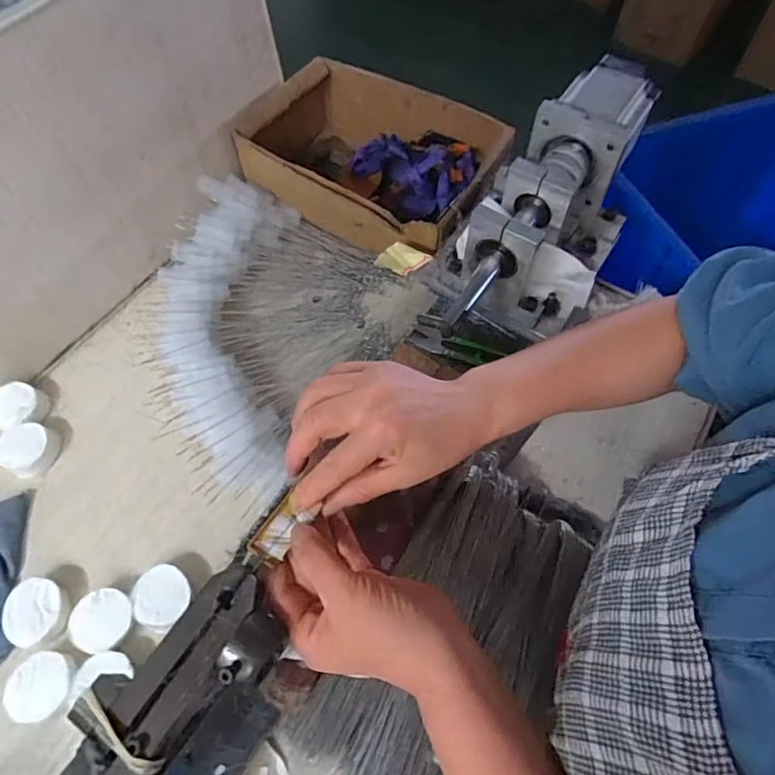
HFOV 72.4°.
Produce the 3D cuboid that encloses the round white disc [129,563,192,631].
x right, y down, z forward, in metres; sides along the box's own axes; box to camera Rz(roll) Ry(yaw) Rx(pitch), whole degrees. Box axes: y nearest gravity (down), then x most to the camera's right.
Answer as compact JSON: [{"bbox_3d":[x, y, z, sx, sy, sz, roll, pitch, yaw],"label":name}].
[{"bbox_3d":[-0.186,0.177,0.444,0.051,0.028,0.046,37,68,19],"label":"round white disc"}]

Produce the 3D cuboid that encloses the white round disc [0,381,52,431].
[{"bbox_3d":[-0.368,0.020,0.526,0.053,0.022,0.047,3,61,2],"label":"white round disc"}]

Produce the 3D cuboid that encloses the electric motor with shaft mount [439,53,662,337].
[{"bbox_3d":[0.174,-0.185,0.510,0.108,0.106,0.267,25,64,14],"label":"electric motor with shaft mount"}]

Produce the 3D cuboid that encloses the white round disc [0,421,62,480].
[{"bbox_3d":[-0.346,0.059,0.507,0.050,0.022,0.048,0,61,1],"label":"white round disc"}]

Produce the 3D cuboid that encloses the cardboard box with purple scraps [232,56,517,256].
[{"bbox_3d":[-0.020,-0.274,0.645,0.288,0.101,0.207,27,65,15],"label":"cardboard box with purple scraps"}]

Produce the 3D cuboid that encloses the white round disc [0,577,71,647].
[{"bbox_3d":[-0.288,0.185,0.436,0.045,0.025,0.049,0,61,1],"label":"white round disc"}]

